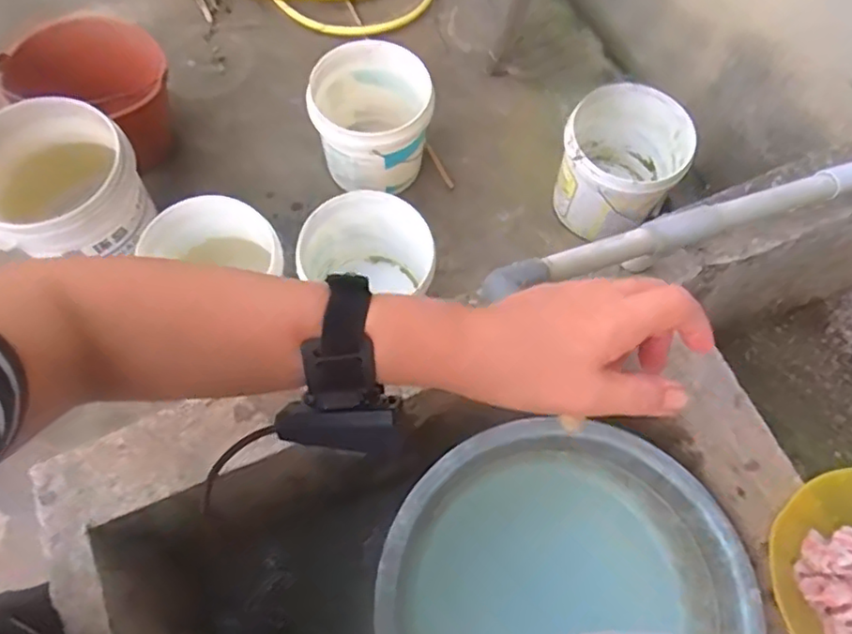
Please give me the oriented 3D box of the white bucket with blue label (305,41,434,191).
[{"bbox_3d":[-0.119,-0.437,1.459,0.251,0.268,0.270,1,68,-2],"label":"white bucket with blue label"}]

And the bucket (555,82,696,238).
[{"bbox_3d":[0.422,-0.336,1.434,0.251,0.216,0.271,1,68,-2],"label":"bucket"}]

